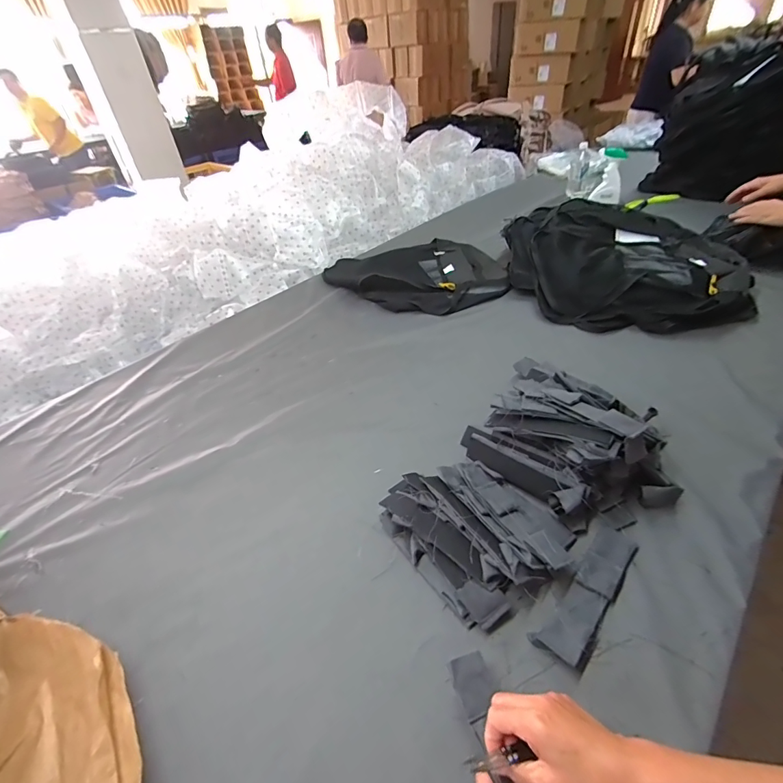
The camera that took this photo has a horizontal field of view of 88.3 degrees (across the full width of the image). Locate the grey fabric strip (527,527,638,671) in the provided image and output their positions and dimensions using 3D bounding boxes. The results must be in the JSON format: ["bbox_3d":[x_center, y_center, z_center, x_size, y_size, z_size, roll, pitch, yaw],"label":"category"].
[{"bbox_3d":[0.249,0.245,0.500,0.193,0.021,0.055,-35,48,-29],"label":"grey fabric strip"}]

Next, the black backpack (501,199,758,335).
[{"bbox_3d":[0.619,-0.362,1.109,0.553,0.134,0.598,1,41,8],"label":"black backpack"}]

